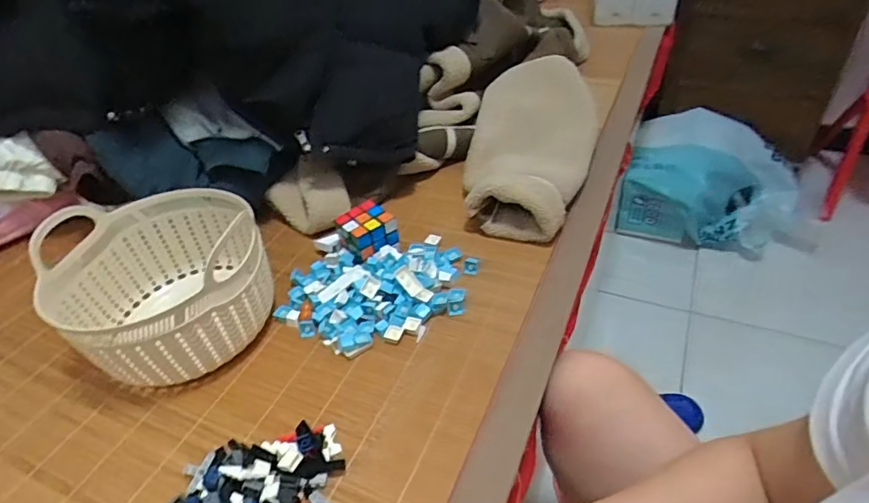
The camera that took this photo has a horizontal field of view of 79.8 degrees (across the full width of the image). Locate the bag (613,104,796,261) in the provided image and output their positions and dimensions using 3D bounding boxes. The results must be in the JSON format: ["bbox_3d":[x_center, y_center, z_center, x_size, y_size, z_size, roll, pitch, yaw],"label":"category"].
[{"bbox_3d":[0.704,-0.176,1.319,0.388,0.203,0.341,17,46,26],"label":"bag"}]

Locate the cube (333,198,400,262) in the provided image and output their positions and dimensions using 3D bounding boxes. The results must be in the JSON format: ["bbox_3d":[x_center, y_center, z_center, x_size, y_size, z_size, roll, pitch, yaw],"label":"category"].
[{"bbox_3d":[-0.089,-0.027,0.683,0.057,0.052,0.066,-34,47,-28],"label":"cube"}]

